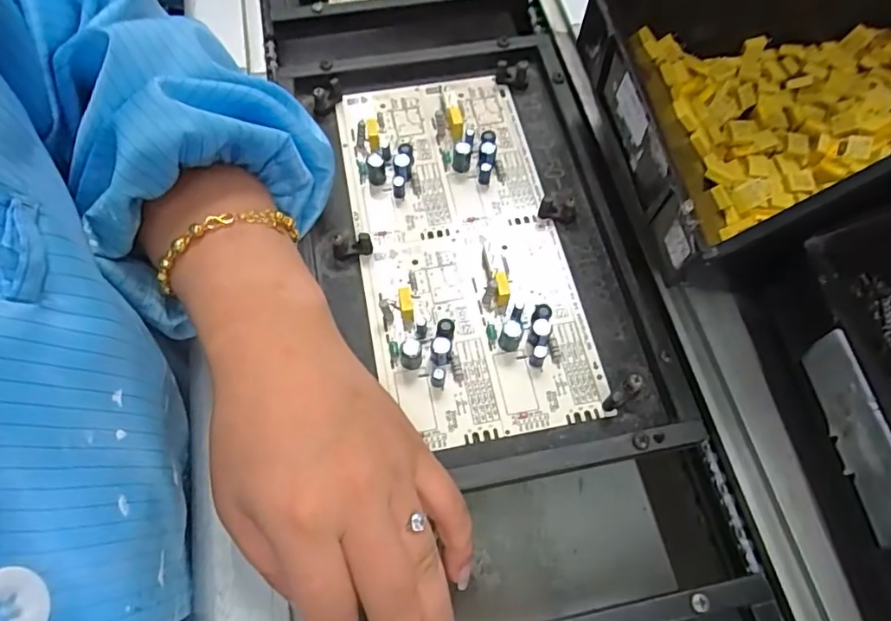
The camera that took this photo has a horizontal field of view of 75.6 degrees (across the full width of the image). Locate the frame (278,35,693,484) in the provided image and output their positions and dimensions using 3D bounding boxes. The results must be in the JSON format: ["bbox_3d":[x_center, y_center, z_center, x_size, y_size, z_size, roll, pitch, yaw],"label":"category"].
[{"bbox_3d":[0.011,-0.045,0.301,0.153,0.016,0.265,-11,65,-6],"label":"frame"}]

